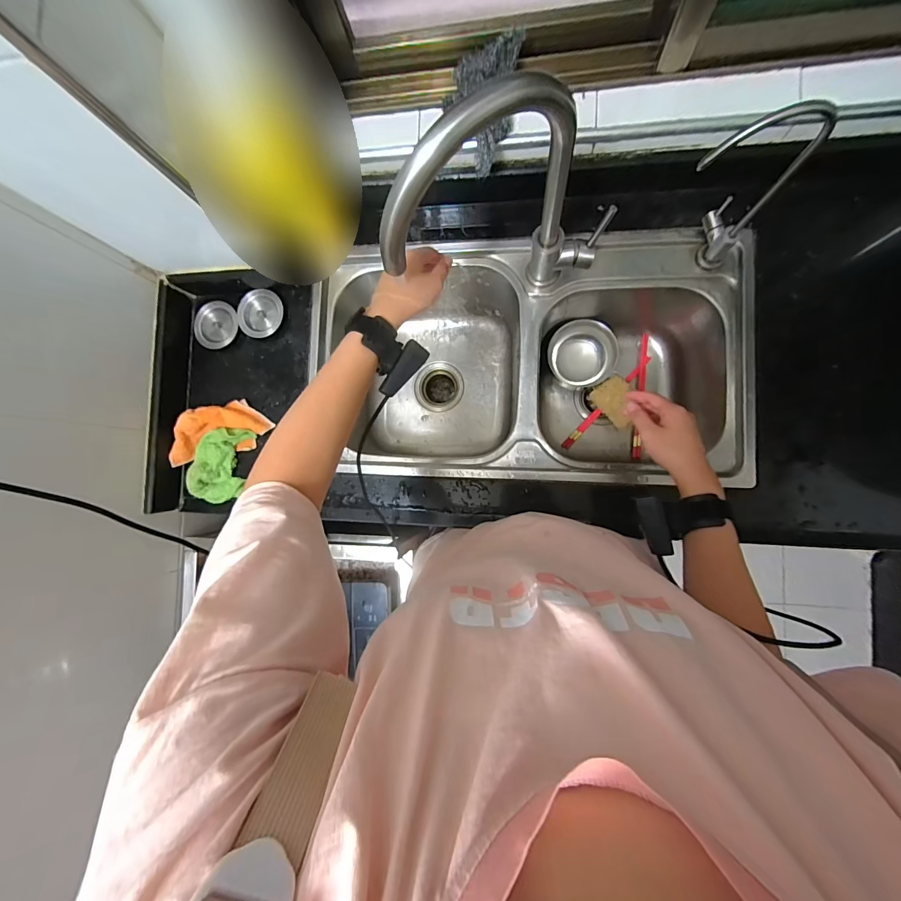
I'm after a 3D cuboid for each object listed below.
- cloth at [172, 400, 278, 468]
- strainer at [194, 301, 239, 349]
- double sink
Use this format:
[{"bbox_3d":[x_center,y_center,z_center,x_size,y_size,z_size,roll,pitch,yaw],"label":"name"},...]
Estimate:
[{"bbox_3d":[-0.404,-0.035,0.659,0.169,0.051,0.083,-13,85,8],"label":"cloth"},{"bbox_3d":[-0.417,-0.223,0.685,0.083,0.020,0.073,-42,82,4],"label":"strainer"},{"bbox_3d":[0.135,-0.144,0.726,0.705,0.217,0.366,3,87,9],"label":"double sink"}]

